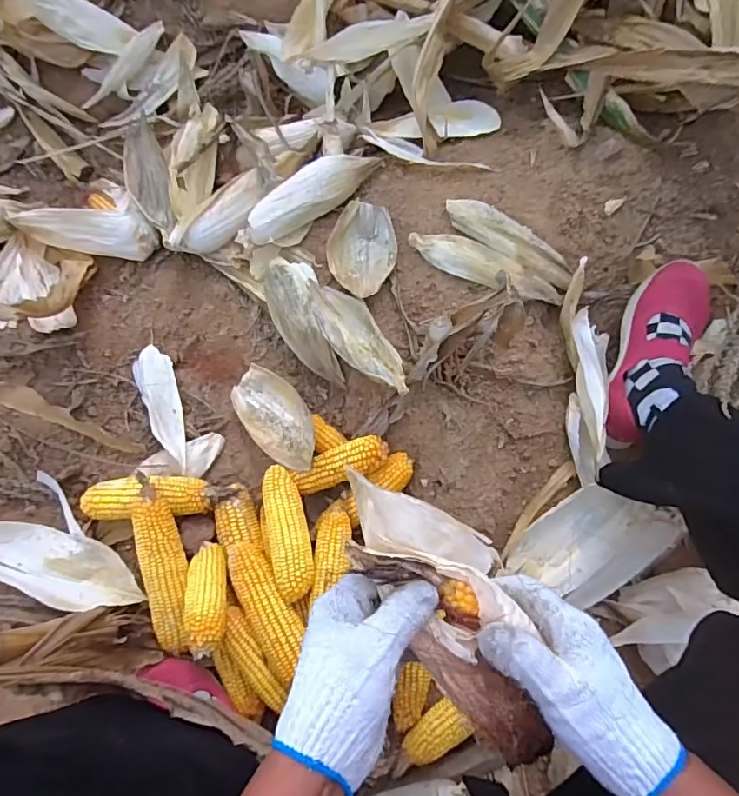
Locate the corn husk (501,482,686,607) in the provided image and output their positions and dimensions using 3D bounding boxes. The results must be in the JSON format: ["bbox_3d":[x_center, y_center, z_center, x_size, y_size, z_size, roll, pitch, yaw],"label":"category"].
[{"bbox_3d":[0.273,0.177,0.622,0.199,0.057,0.115,-30,73,-5],"label":"corn husk"}]

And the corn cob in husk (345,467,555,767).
[{"bbox_3d":[0.053,0.139,0.348,0.099,0.057,0.203,-29,88,-8],"label":"corn cob in husk"}]

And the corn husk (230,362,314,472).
[{"bbox_3d":[-0.129,0.028,0.711,0.085,0.043,0.177,-39,74,-8],"label":"corn husk"}]

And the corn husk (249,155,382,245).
[{"bbox_3d":[-0.088,-0.320,0.790,0.236,0.044,0.063,-38,74,-8],"label":"corn husk"}]

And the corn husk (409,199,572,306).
[{"bbox_3d":[0.177,-0.209,0.726,0.229,0.035,0.112,27,77,12],"label":"corn husk"}]

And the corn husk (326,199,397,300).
[{"bbox_3d":[-0.012,-0.212,0.744,0.098,0.032,0.161,2,73,5],"label":"corn husk"}]

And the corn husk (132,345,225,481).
[{"bbox_3d":[-0.288,0.015,0.736,0.106,0.034,0.210,-21,72,-2],"label":"corn husk"}]

